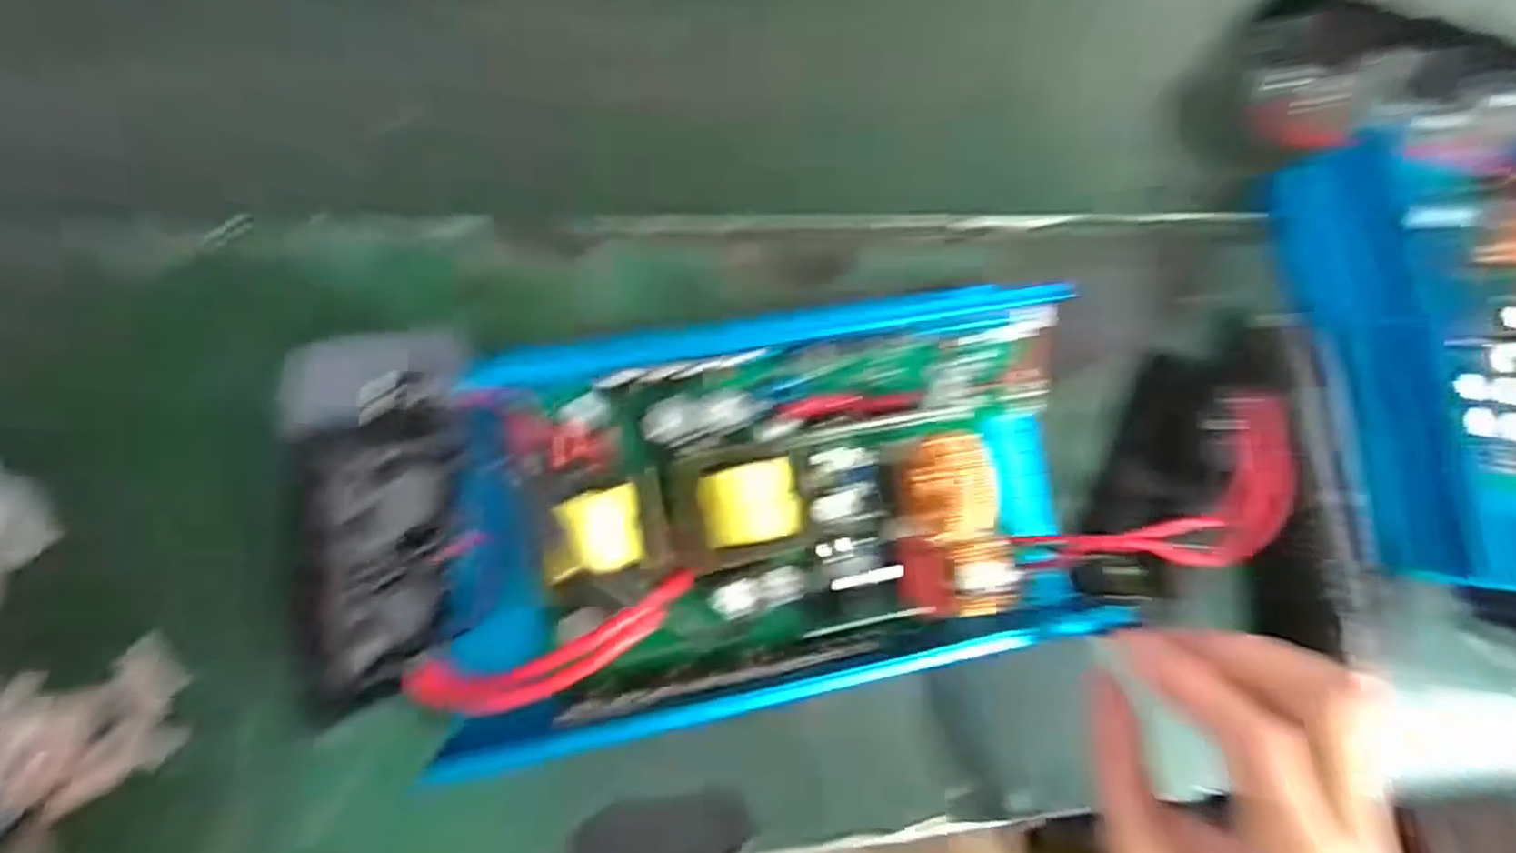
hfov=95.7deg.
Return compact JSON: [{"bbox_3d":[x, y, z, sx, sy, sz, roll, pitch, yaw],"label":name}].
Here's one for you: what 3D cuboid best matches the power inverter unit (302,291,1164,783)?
[{"bbox_3d":[-0.003,0.034,0.259,0.282,0.086,0.155,-8,85,-8],"label":"power inverter unit"}]

